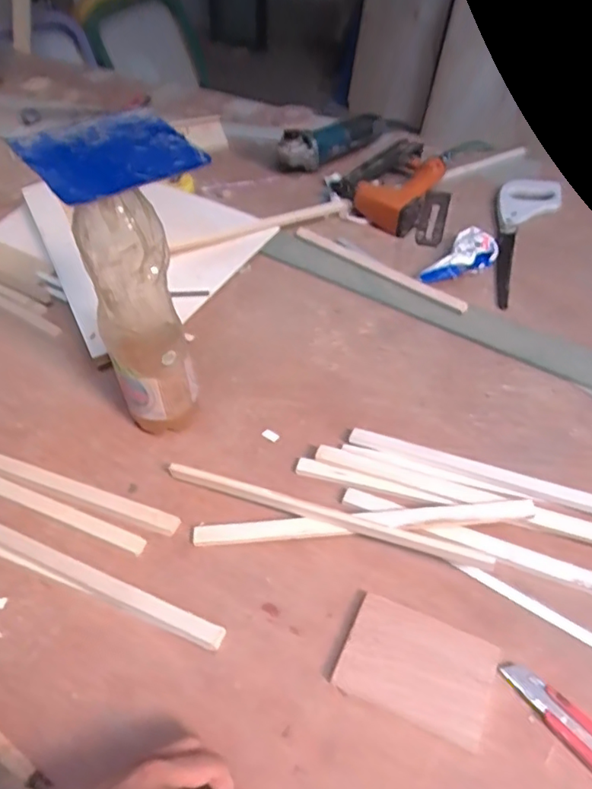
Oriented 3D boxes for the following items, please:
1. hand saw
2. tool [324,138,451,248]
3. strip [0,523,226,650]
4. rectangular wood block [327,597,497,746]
[{"bbox_3d":[0.367,-0.272,0.954,0.100,0.020,0.377,19,52,18],"label":"hand saw"},{"bbox_3d":[0.163,-0.369,1.006,0.214,0.059,0.223,7,49,9],"label":"tool"},{"bbox_3d":[-0.233,0.179,0.592,0.362,0.015,0.026,17,51,17],"label":"strip"},{"bbox_3d":[0.109,0.241,0.509,0.127,0.007,0.091,18,52,17],"label":"rectangular wood block"}]

